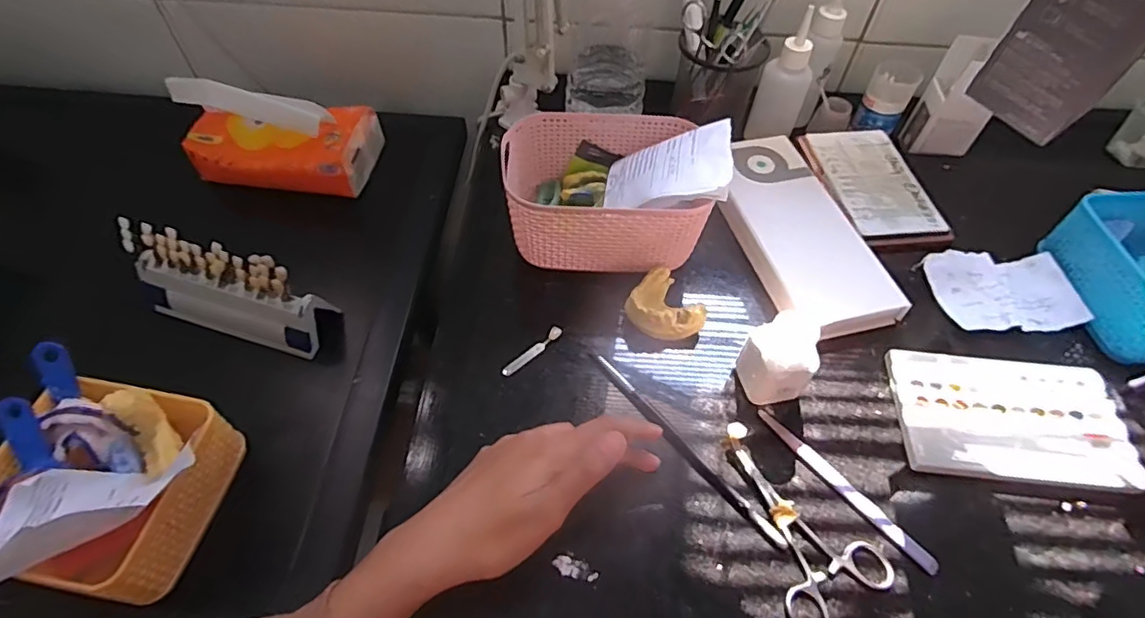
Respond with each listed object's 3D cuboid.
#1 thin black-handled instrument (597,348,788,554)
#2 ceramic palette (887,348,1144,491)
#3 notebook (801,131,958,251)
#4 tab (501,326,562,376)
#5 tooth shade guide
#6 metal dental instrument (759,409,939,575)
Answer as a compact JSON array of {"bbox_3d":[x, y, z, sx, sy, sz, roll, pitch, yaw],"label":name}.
[{"bbox_3d":[0.076,0.093,0.403,0.008,0.009,0.176,-34,62,-23],"label":"thin black-handled instrument"},{"bbox_3d":[0.313,0.074,0.414,0.152,0.013,0.096,5,55,1],"label":"ceramic palette"},{"bbox_3d":[0.285,-0.120,0.560,0.096,0.014,0.161,-5,55,-6],"label":"notebook"},{"bbox_3d":[-0.030,0.032,0.445,0.056,0.004,0.009,-38,64,-25],"label":"tab"},{"bbox_3d":[-0.305,-0.019,0.511,0.181,0.085,0.053,15,56,9],"label":"tooth shade guide"},{"bbox_3d":[0.180,0.118,0.389,0.010,0.006,0.136,-34,63,-23],"label":"metal dental instrument"}]

